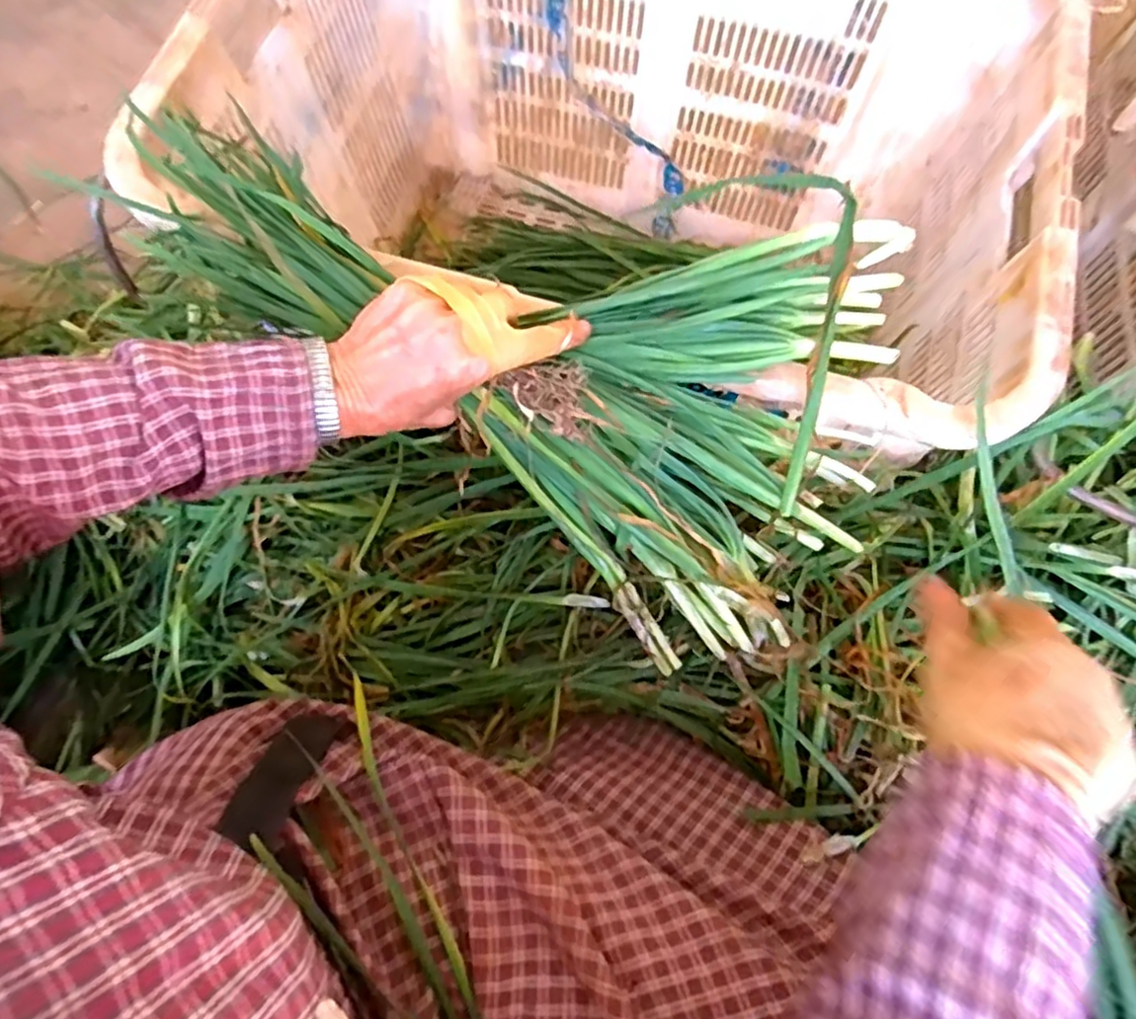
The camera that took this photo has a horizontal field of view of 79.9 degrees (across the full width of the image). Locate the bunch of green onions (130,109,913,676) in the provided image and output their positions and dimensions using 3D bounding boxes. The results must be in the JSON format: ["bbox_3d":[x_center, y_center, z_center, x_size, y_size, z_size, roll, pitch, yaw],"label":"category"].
[{"bbox_3d":[-0.014,-0.129,0.446,0.468,0.118,0.246,38,78,9],"label":"bunch of green onions"}]

